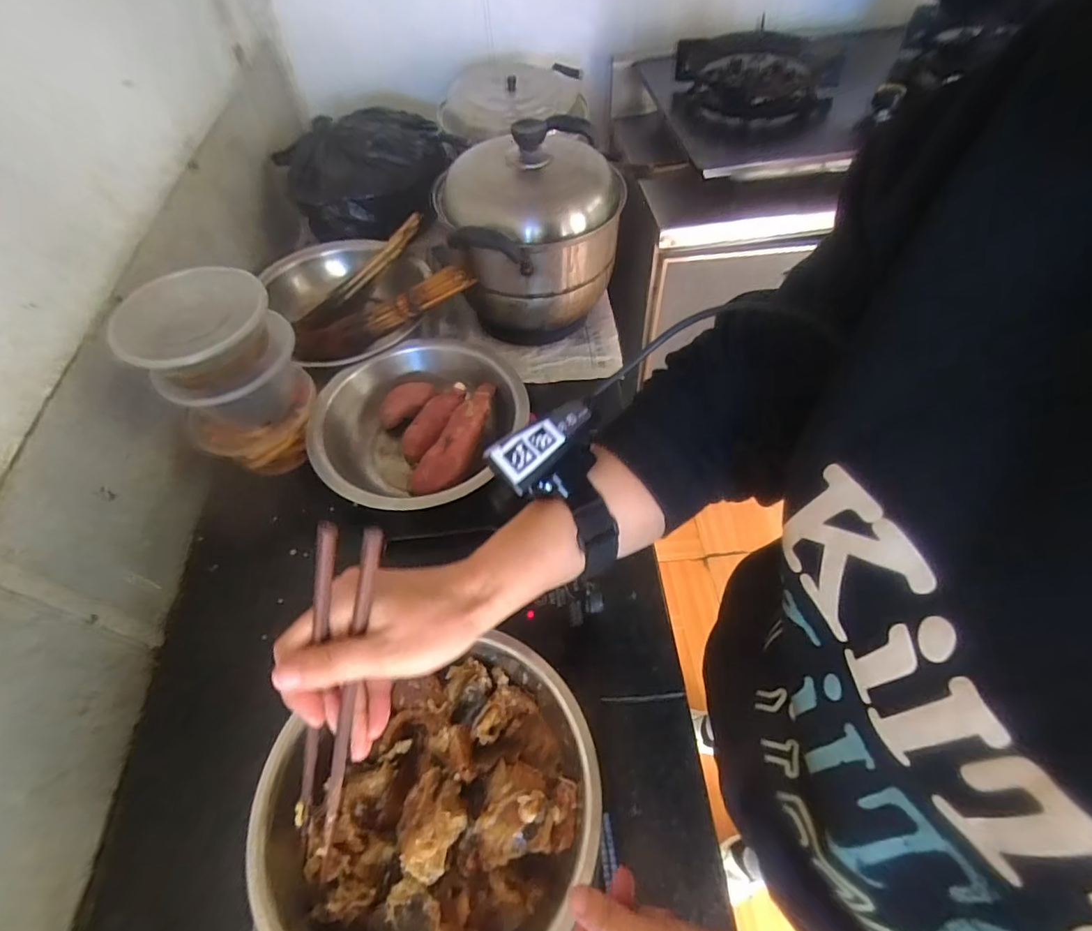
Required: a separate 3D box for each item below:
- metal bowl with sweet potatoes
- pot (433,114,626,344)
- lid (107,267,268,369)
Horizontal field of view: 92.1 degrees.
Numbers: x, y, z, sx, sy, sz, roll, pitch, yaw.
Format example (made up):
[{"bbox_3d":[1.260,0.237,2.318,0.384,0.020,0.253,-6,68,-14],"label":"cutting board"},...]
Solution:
[{"bbox_3d":[-0.153,-0.047,0.660,0.241,0.083,0.261,14,57,12],"label":"metal bowl with sweet potatoes"},{"bbox_3d":[-0.017,-0.315,0.733,0.228,0.237,0.221,-2,55,3],"label":"pot"},{"bbox_3d":[-0.345,-0.148,0.513,0.134,0.010,0.107,-23,70,-22],"label":"lid"}]

